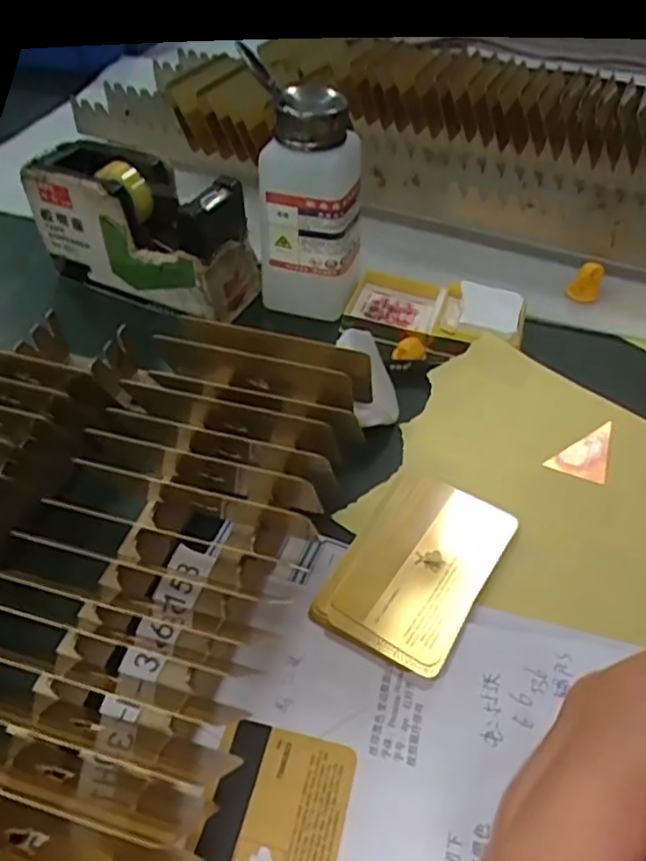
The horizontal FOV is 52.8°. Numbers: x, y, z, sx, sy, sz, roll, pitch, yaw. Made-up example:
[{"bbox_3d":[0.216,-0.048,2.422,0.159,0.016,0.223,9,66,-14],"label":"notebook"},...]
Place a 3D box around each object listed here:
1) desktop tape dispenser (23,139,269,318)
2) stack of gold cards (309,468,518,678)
[{"bbox_3d":[-0.113,-0.127,0.409,0.137,0.076,0.049,20,49,17],"label":"desktop tape dispenser"},{"bbox_3d":[0.041,0.059,0.289,0.061,0.005,0.092,26,51,21],"label":"stack of gold cards"}]

